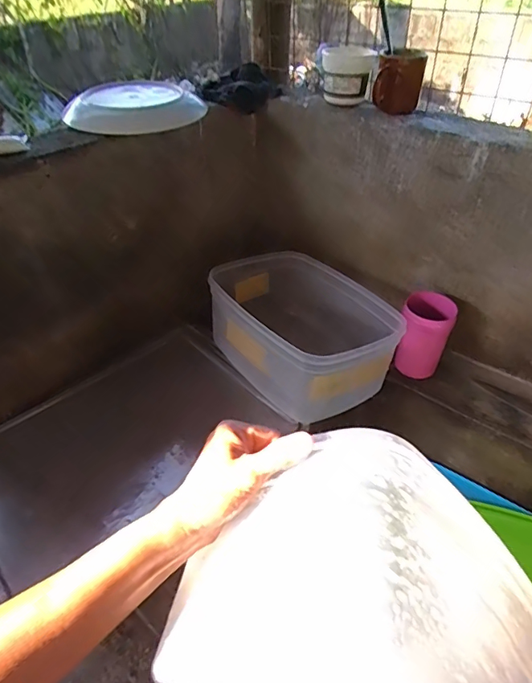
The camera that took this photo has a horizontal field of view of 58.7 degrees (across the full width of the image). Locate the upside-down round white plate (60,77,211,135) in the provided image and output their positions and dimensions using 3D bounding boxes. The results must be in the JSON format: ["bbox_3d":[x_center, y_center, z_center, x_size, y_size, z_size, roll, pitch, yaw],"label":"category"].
[{"bbox_3d":[-0.228,-0.401,0.815,0.203,0.046,0.182,-25,46,-25],"label":"upside-down round white plate"}]

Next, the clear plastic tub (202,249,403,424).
[{"bbox_3d":[0.049,-0.016,0.848,0.209,0.150,0.311,-24,46,-24],"label":"clear plastic tub"}]

